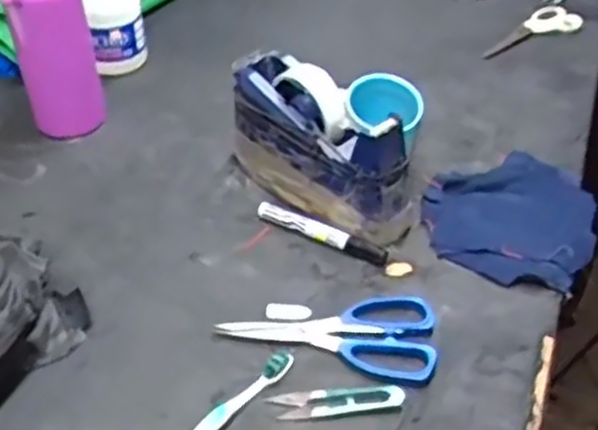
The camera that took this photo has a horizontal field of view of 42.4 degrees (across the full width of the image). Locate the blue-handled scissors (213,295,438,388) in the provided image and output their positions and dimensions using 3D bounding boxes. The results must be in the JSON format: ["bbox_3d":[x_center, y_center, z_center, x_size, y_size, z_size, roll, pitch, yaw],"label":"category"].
[{"bbox_3d":[0.028,0.086,0.642,0.176,0.011,0.091,11,43,12],"label":"blue-handled scissors"}]

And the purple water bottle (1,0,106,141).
[{"bbox_3d":[-0.256,-0.189,0.793,0.065,0.228,0.068,0,41,0],"label":"purple water bottle"}]

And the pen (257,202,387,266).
[{"bbox_3d":[0.021,0.015,0.722,0.131,0.016,0.014,21,46,22],"label":"pen"}]

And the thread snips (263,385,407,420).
[{"bbox_3d":[0.029,0.143,0.591,0.102,0.010,0.024,-3,41,-3],"label":"thread snips"}]

